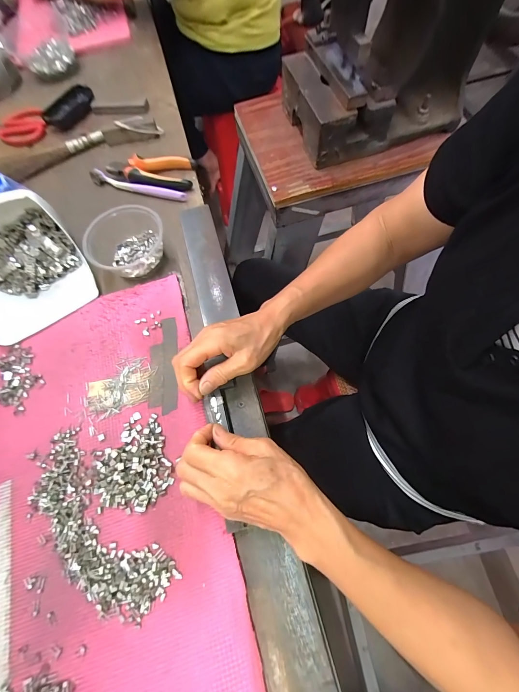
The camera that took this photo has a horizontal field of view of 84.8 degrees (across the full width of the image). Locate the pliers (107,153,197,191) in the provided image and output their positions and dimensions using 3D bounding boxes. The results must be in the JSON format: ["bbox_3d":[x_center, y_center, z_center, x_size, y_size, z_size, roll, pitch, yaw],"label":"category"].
[{"bbox_3d":[-0.185,-0.291,0.477,0.148,0.022,0.065,6,69,5],"label":"pliers"}]

